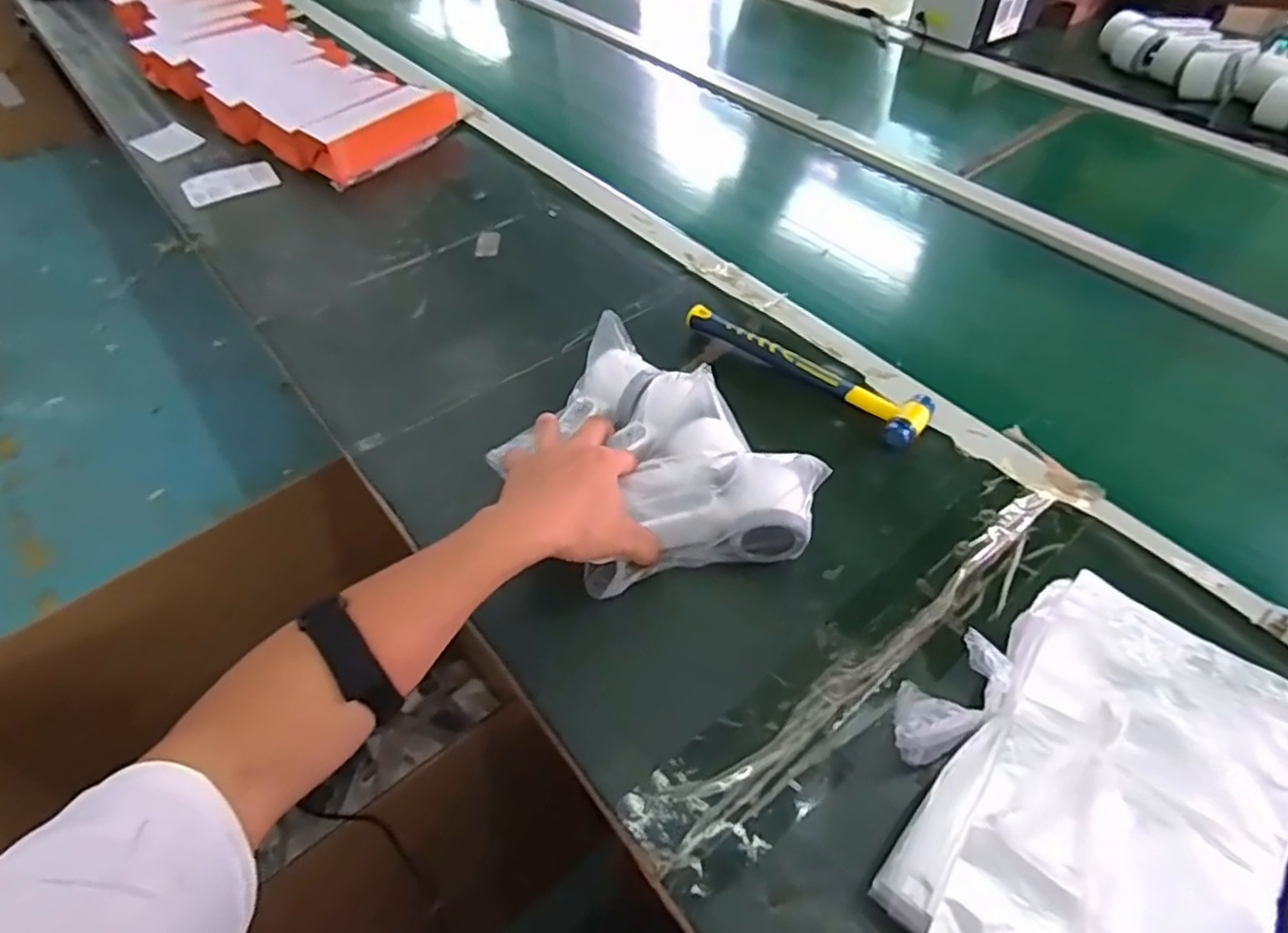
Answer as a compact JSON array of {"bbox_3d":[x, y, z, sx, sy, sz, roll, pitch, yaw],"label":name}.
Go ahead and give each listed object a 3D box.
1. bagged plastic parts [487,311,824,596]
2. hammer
[{"bbox_3d":[0.000,0.000,0.533,0.155,0.086,0.235,-33,57,-22],"label":"bagged plastic parts"},{"bbox_3d":[0.143,-0.090,0.647,0.244,0.022,0.058,32,59,25],"label":"hammer"}]

